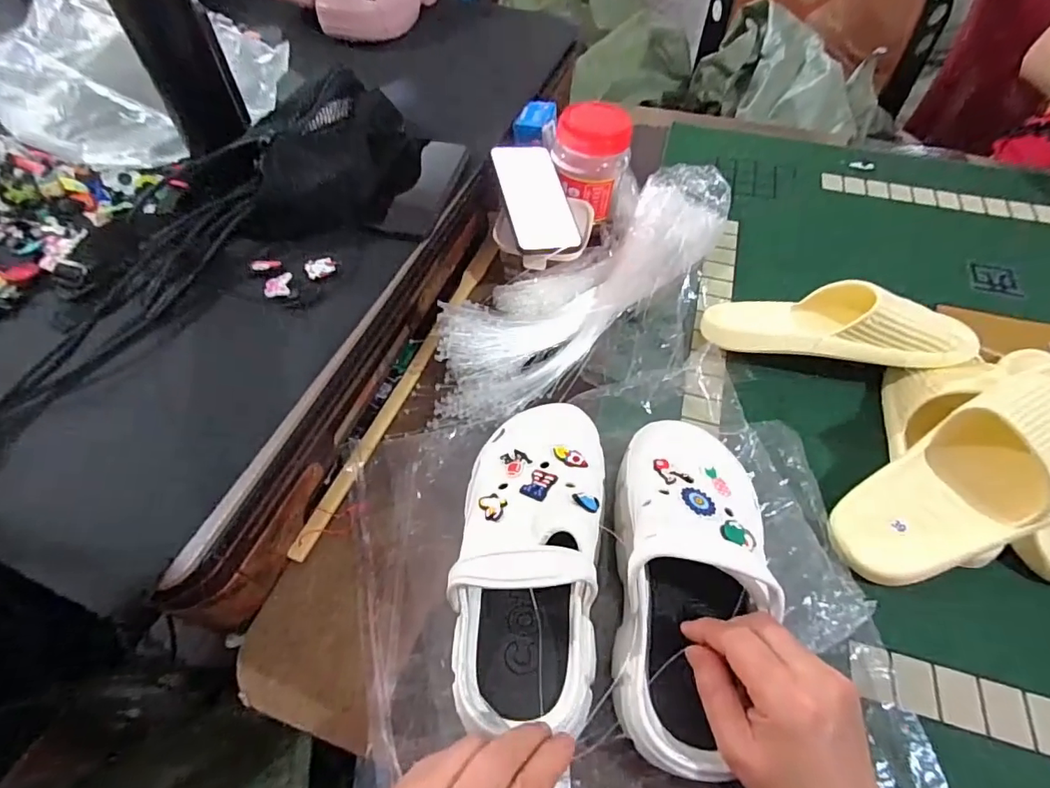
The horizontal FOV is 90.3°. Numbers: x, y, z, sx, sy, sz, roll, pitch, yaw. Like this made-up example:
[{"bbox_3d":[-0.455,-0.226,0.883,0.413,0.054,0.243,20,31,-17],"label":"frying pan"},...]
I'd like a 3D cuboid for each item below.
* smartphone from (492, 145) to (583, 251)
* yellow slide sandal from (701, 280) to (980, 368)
[{"bbox_3d":[0.015,-0.226,0.605,0.077,0.008,0.159,-9,68,-15],"label":"smartphone"},{"bbox_3d":[0.319,-0.075,0.540,0.253,0.063,0.082,7,54,21],"label":"yellow slide sandal"}]

